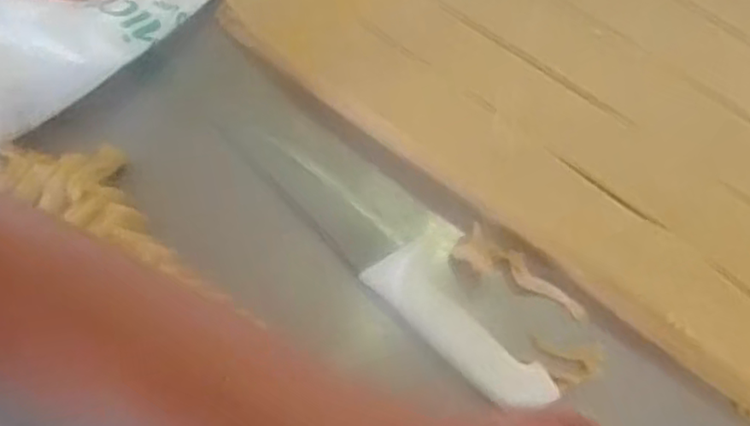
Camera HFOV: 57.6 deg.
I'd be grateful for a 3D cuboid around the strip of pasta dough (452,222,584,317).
[{"bbox_3d":[0.096,0.043,0.450,0.090,0.004,0.027,32,73,9],"label":"strip of pasta dough"}]

